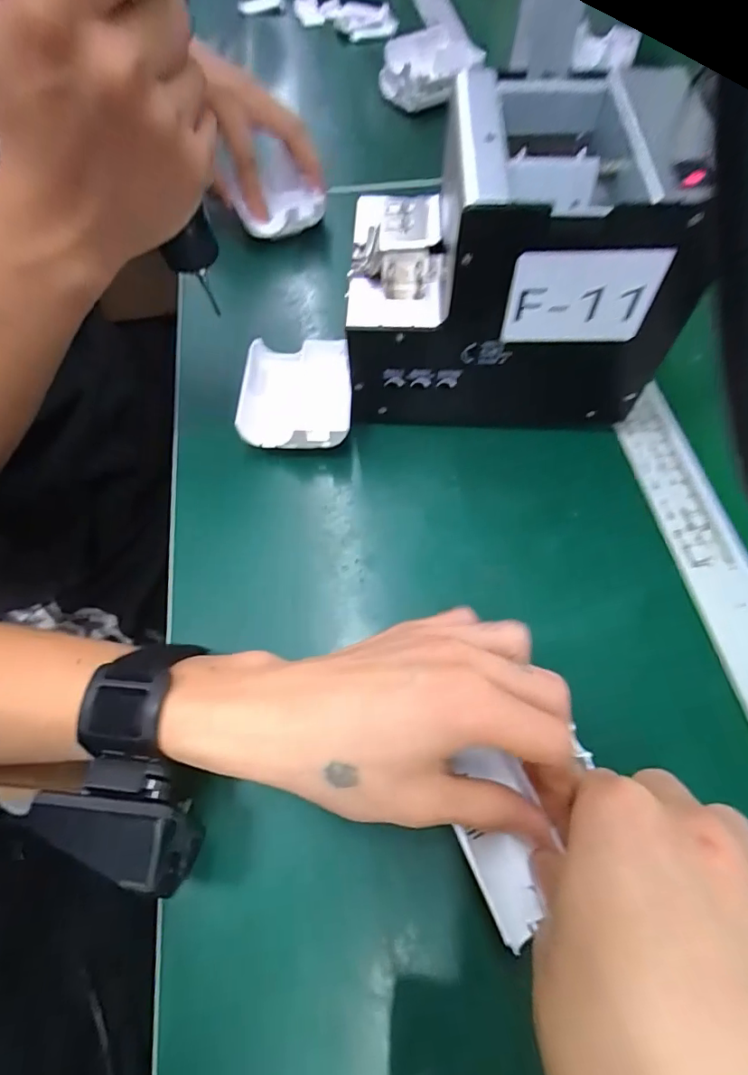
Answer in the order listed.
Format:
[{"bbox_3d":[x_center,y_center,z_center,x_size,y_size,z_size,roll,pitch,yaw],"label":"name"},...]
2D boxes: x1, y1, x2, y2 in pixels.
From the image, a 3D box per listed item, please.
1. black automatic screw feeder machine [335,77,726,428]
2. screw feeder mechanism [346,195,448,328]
[{"bbox_3d":[0.078,-0.162,0.317,0.179,0.150,0.126,3,62,1],"label":"black automatic screw feeder machine"},{"bbox_3d":[0.013,-0.158,0.292,0.056,0.036,0.078,3,62,2],"label":"screw feeder mechanism"}]

